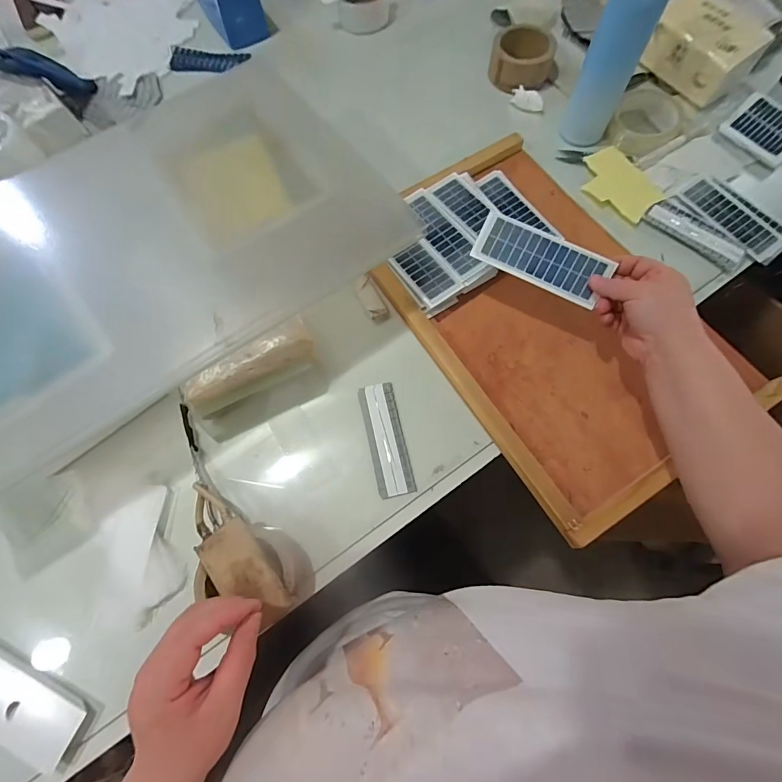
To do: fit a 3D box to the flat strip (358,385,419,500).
[{"bbox_3d":[-0.005,0.054,0.462,0.041,0.005,0.129,-12,71,-3],"label":"flat strip"}]

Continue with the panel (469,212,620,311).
[{"bbox_3d":[0.161,-0.144,0.438,0.138,0.007,0.054,28,107,10],"label":"panel"}]

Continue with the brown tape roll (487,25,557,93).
[{"bbox_3d":[0.201,-0.510,0.627,0.097,0.046,0.091,-1,71,2],"label":"brown tape roll"}]

